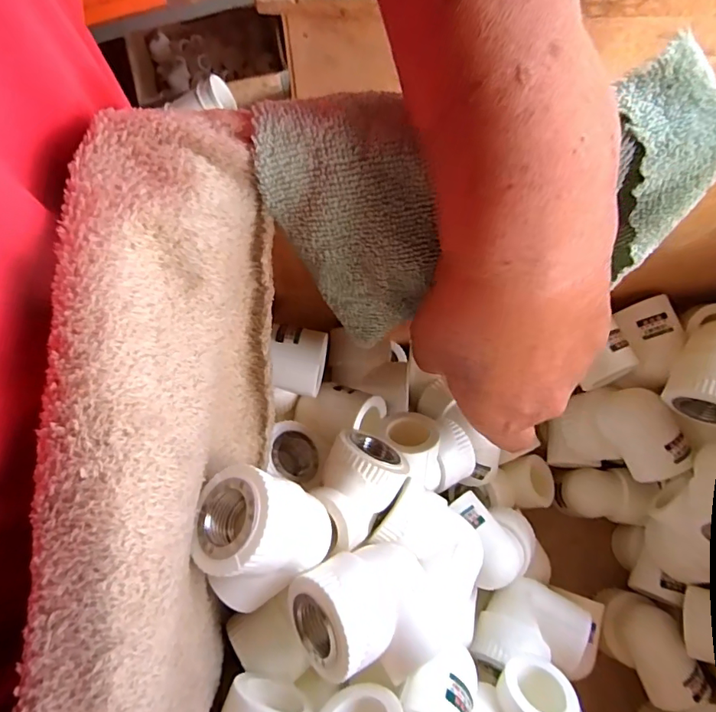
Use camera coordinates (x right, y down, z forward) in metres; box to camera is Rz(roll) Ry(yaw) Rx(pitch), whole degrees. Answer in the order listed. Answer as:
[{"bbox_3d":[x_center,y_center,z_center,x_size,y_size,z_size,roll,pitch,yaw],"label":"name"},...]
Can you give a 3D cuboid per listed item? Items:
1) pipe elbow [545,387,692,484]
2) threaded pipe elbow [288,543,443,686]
[{"bbox_3d":[0.171,0.048,0.321,0.044,0.082,0.056,-3,94,-43],"label":"pipe elbow"},{"bbox_3d":[0.004,0.106,0.200,0.056,0.031,0.050,-4,52,-37],"label":"threaded pipe elbow"}]

